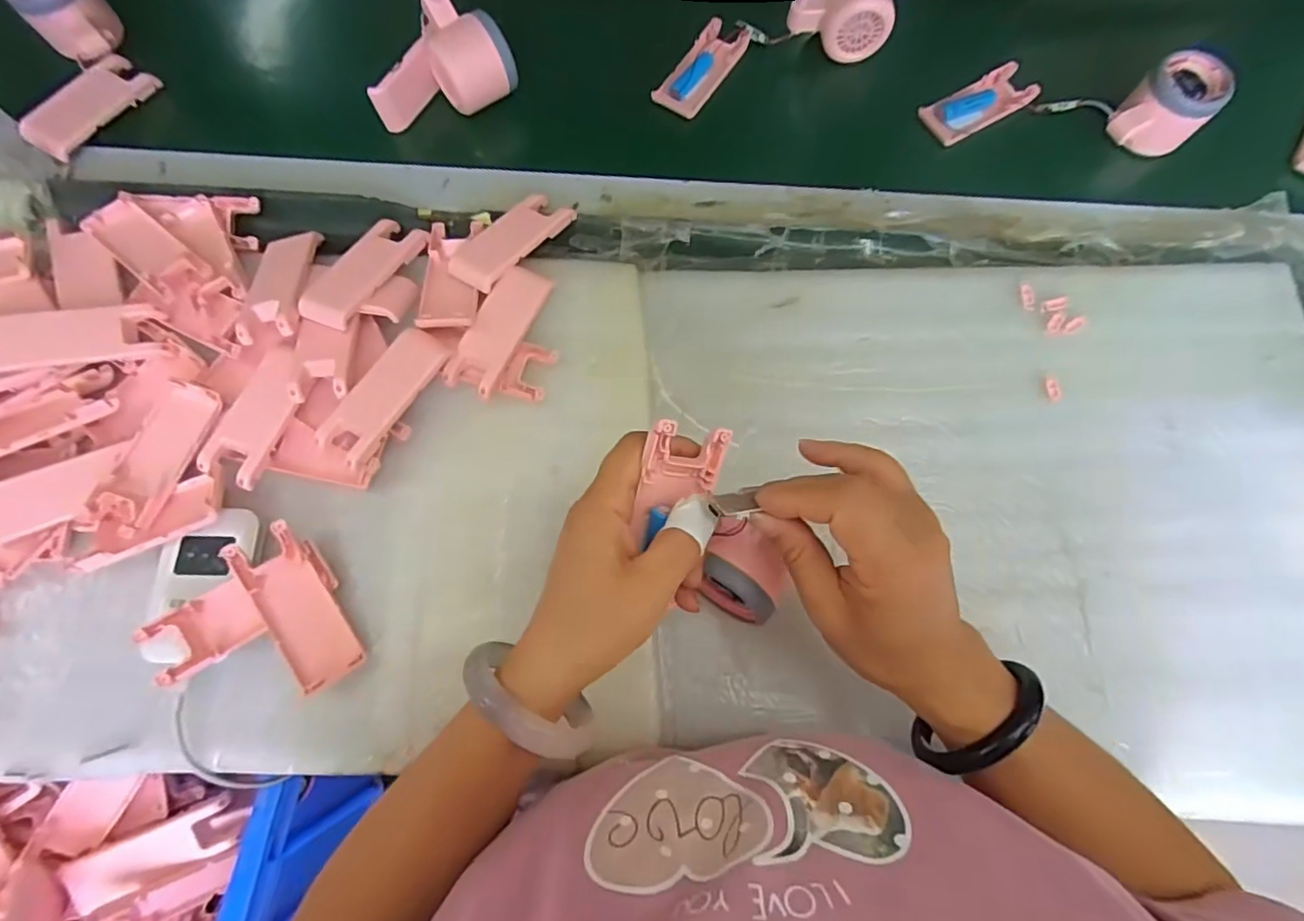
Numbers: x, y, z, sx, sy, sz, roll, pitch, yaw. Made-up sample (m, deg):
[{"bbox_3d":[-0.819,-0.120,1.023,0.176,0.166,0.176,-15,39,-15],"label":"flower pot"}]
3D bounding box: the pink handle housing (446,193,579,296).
[{"bbox_3d":[-0.104,-0.164,0.437,0.040,0.009,0.100,35,66,14],"label":"pink handle housing"}]

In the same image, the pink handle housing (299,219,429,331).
[{"bbox_3d":[-0.206,-0.135,0.421,0.038,0.010,0.099,28,65,5],"label":"pink handle housing"}]

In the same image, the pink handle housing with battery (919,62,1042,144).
[{"bbox_3d":[0.281,-0.305,0.504,0.105,0.011,0.044,-30,77,-9],"label":"pink handle housing with battery"}]

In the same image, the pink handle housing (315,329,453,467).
[{"bbox_3d":[-0.177,-0.044,0.395,0.040,0.028,0.099,31,76,7],"label":"pink handle housing"}]

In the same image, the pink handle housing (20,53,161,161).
[{"bbox_3d":[-0.452,-0.286,0.470,0.042,0.021,0.101,32,78,6],"label":"pink handle housing"}]

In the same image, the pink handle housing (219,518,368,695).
[{"bbox_3d":[-0.222,0.092,0.367,0.038,0.023,0.103,-35,80,-9],"label":"pink handle housing"}]

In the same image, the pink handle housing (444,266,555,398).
[{"bbox_3d":[-0.107,-0.094,0.416,0.036,0.012,0.101,24,75,6],"label":"pink handle housing"}]

